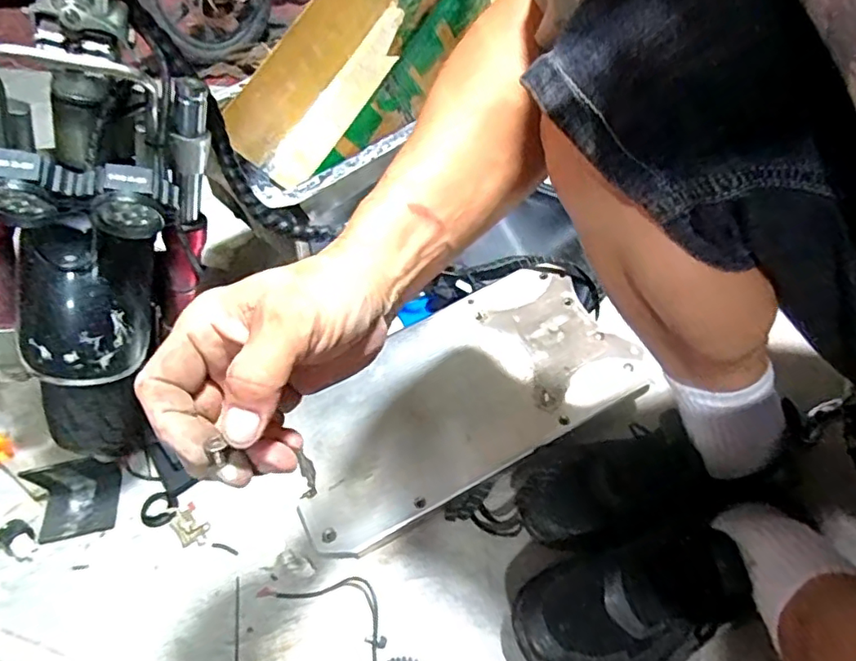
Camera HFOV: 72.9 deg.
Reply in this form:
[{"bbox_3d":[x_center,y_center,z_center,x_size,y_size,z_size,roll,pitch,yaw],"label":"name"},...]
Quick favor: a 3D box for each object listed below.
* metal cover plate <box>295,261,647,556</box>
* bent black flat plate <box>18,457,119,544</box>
[{"bbox_3d":[0.030,0.072,0.686,0.408,0.011,0.218,-27,56,-11],"label":"metal cover plate"},{"bbox_3d":[-0.395,0.184,0.638,0.090,0.054,0.069,-13,49,-6],"label":"bent black flat plate"}]

